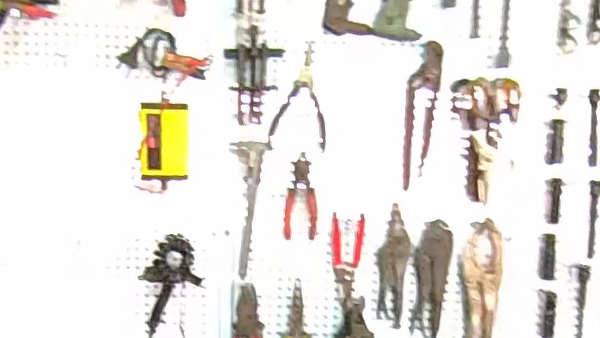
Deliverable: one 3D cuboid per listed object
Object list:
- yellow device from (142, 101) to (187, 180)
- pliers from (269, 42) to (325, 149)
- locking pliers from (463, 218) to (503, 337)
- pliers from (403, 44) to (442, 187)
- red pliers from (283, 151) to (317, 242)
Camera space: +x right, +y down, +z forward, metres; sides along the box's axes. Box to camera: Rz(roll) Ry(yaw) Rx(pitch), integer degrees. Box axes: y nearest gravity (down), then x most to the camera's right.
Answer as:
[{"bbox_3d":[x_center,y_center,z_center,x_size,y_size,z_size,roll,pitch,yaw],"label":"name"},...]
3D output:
[{"bbox_3d":[-0.216,-0.043,0.920,0.071,0.122,0.023,1,8,-12],"label":"yellow device"},{"bbox_3d":[-0.001,-0.116,0.921,0.089,0.162,0.008,2,8,-2],"label":"pliers"},{"bbox_3d":[0.300,0.213,0.957,0.055,0.244,0.038,5,8,21],"label":"locking pliers"},{"bbox_3d":[0.198,-0.089,0.926,0.055,0.220,0.023,2,8,-1],"label":"pliers"},{"bbox_3d":[0.002,0.047,0.949,0.053,0.137,0.015,2,8,2],"label":"red pliers"}]

